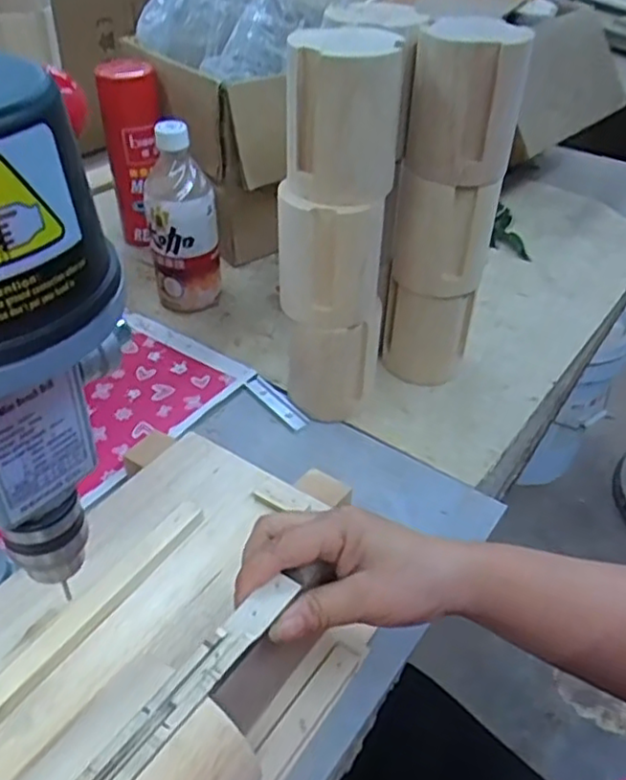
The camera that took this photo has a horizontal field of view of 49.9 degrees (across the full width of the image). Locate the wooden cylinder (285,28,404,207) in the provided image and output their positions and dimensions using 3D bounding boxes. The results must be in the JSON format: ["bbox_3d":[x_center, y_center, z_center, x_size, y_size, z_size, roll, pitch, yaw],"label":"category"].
[{"bbox_3d":[0.021,-0.191,0.471,0.079,0.099,0.072,6,40,2],"label":"wooden cylinder"}]

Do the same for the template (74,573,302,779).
[{"bbox_3d":[-0.056,0.132,0.292,0.018,0.004,0.146,27,45,26],"label":"template"}]

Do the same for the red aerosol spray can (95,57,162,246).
[{"bbox_3d":[-0.197,-0.261,0.761,0.056,0.194,0.053,1,40,-1],"label":"red aerosol spray can"}]

